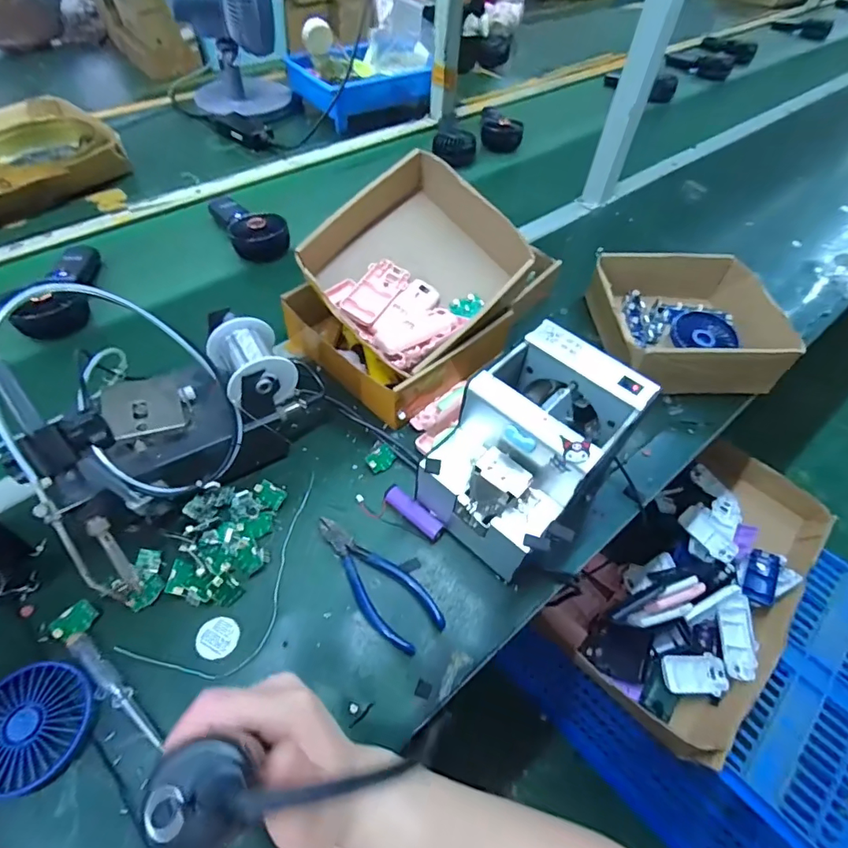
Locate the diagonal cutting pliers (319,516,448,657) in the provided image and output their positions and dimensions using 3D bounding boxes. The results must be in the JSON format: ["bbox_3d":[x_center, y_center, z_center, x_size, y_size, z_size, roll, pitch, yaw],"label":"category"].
[{"bbox_3d":[-0.049,0.142,0.451,0.151,0.012,0.055,38,60,23],"label":"diagonal cutting pliers"}]

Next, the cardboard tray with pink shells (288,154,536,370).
[{"bbox_3d":[-0.011,-0.189,0.579,0.223,0.081,0.225,44,79,8],"label":"cardboard tray with pink shells"}]

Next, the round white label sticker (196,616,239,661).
[{"bbox_3d":[-0.180,0.187,0.422,0.034,0.004,0.034,7,51,-8],"label":"round white label sticker"}]

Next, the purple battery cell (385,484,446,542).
[{"bbox_3d":[-0.011,0.091,0.492,0.069,0.018,0.021,33,58,20],"label":"purple battery cell"}]

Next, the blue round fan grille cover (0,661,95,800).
[{"bbox_3d":[-0.298,0.228,0.365,0.081,0.013,0.084,2,53,-2],"label":"blue round fan grille cover"}]

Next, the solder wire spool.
[{"bbox_3d":[-0.167,-0.060,0.466,0.062,0.052,0.073,-25,58,-21],"label":"solder wire spool"}]

